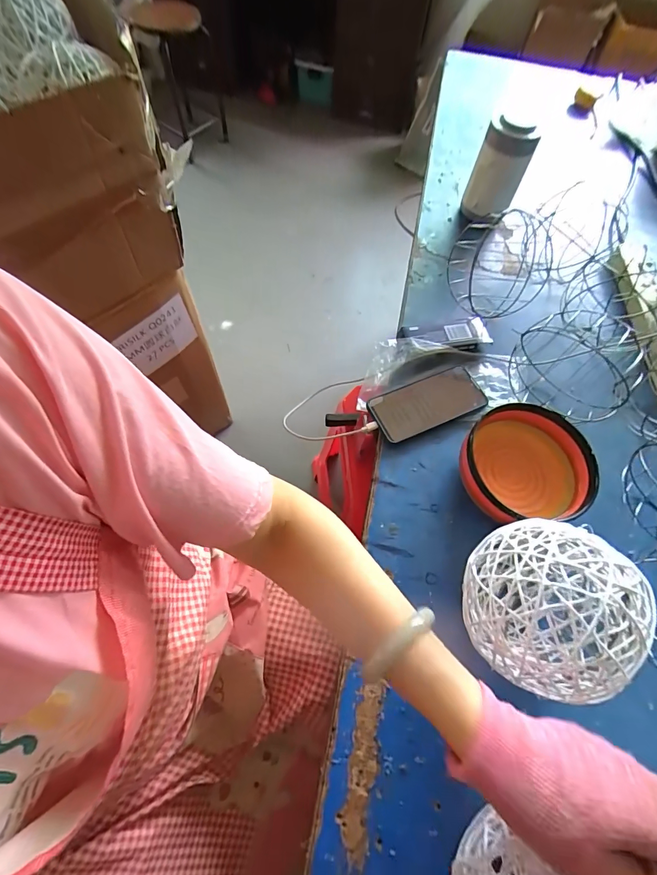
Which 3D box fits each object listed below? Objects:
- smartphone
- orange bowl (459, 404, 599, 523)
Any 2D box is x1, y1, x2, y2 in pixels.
[{"bbox_3d":[0.144,-0.049,0.551,0.169,0.016,0.076,-20,65,-14],"label":"smartphone"},{"bbox_3d":[0.242,0.038,0.477,0.150,0.072,0.140,2,62,-3],"label":"orange bowl"}]

